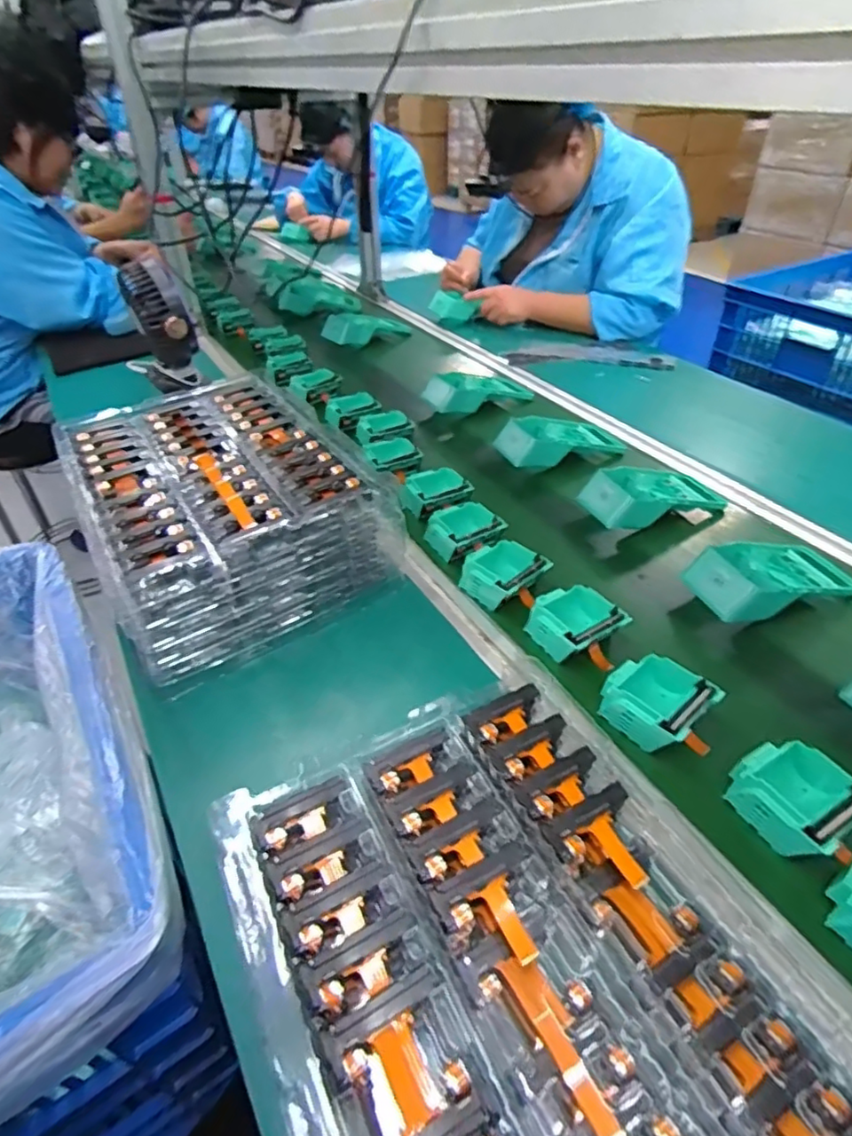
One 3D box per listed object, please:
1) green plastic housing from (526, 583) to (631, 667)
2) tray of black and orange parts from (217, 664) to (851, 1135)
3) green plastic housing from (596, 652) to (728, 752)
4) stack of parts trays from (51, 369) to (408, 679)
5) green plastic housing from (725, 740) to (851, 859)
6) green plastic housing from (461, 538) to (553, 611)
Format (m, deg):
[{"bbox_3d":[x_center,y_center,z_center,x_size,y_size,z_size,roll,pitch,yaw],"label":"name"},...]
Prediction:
[{"bbox_3d":[0.148,0.057,0.607,0.077,0.039,0.080,-26,46,-25],"label":"green plastic housing"},{"bbox_3d":[0.062,0.238,0.334,0.258,0.029,0.371,-20,43,-20],"label":"tray of black and orange parts"},{"bbox_3d":[0.200,0.120,0.531,0.081,0.040,0.082,-28,47,-28],"label":"green plastic housing"},{"bbox_3d":[-0.241,-0.085,0.678,0.271,0.106,0.368,-27,46,-26],"label":"stack of parts trays"},{"bbox_3d":[0.283,0.177,0.463,0.072,0.042,0.078,-21,44,-21],"label":"green plastic housing"},{"bbox_3d":[0.085,0.006,0.664,0.083,0.032,0.079,-26,46,-26],"label":"green plastic housing"}]

